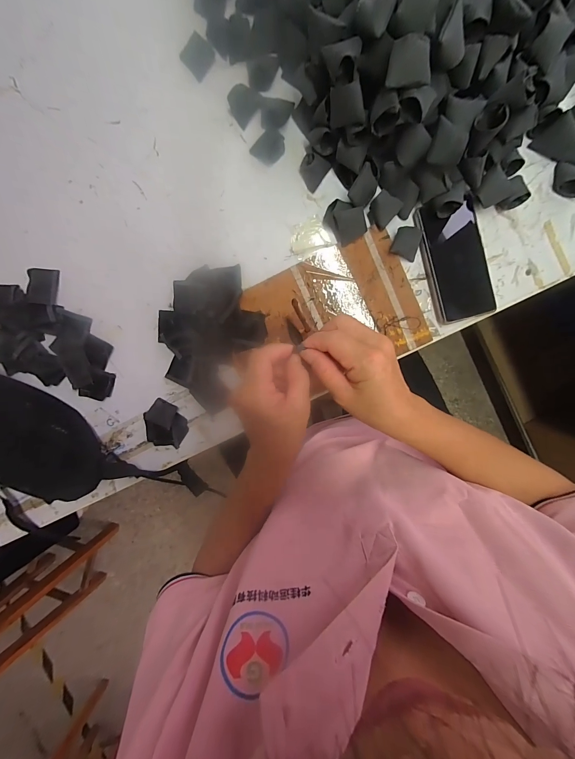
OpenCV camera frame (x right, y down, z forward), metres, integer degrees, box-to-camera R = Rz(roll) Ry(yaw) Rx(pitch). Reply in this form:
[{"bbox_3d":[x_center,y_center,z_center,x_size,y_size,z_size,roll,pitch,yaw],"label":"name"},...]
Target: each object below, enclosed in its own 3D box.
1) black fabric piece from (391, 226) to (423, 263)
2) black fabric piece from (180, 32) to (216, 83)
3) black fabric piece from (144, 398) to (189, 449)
[{"bbox_3d":[0.161,-0.185,0.396,0.036,0.007,0.040,20,97,3],"label":"black fabric piece"},{"bbox_3d":[-0.117,-0.426,0.392,0.037,0.004,0.041,-40,97,19],"label":"black fabric piece"},{"bbox_3d":[-0.189,0.071,0.456,0.065,0.020,0.072,29,97,2],"label":"black fabric piece"}]

